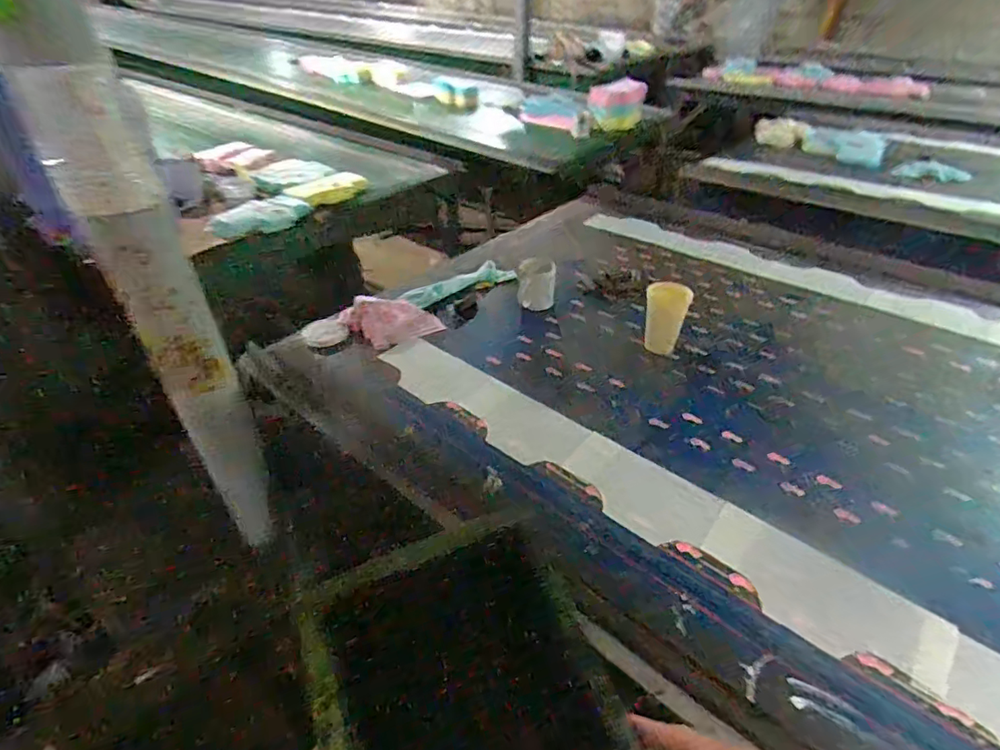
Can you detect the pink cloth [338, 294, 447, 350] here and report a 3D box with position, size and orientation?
[{"bbox_3d":[-0.241,-0.127,1.145,0.188,0.071,0.141,-24,45,-26],"label":"pink cloth"}]

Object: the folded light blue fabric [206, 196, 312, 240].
[{"bbox_3d":[-0.747,-0.501,1.630,0.102,0.063,0.328,27,47,29],"label":"folded light blue fabric"}]

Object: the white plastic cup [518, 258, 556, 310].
[{"bbox_3d":[0.083,-0.208,1.184,0.084,0.104,0.077,0,40,0],"label":"white plastic cup"}]

